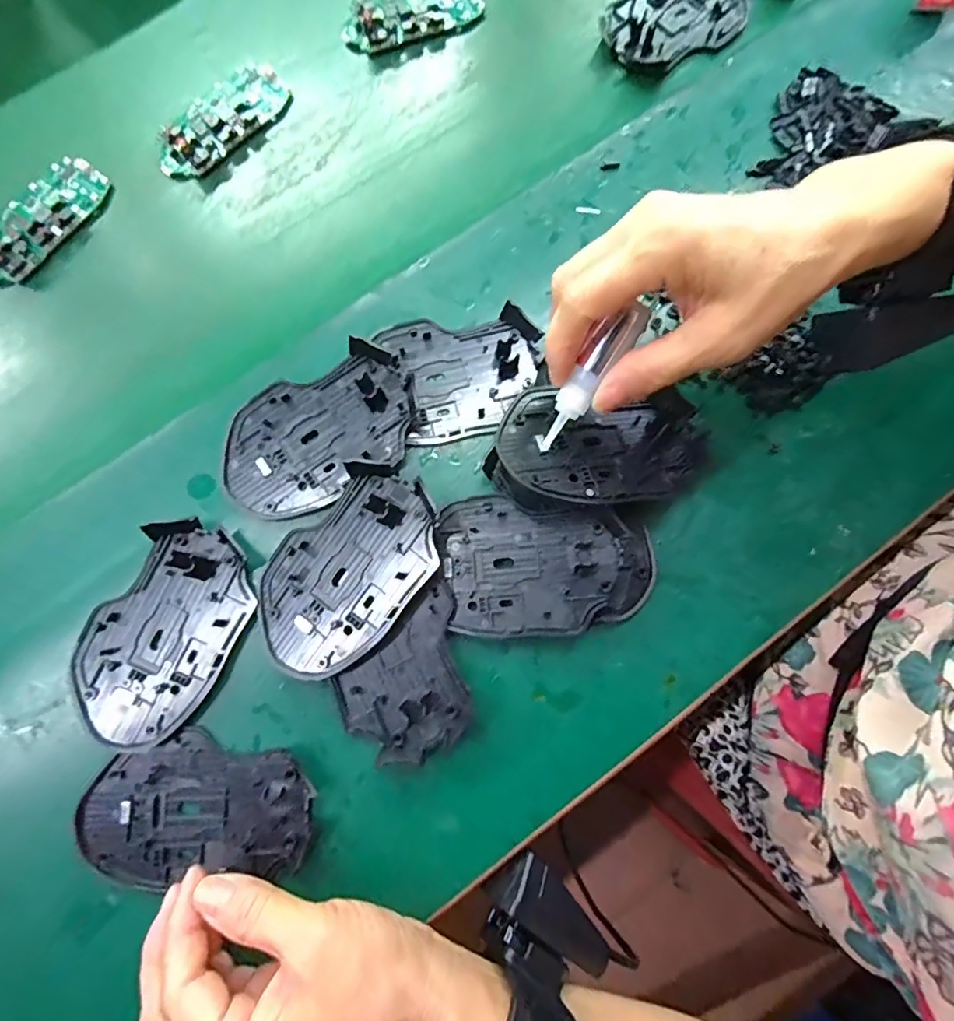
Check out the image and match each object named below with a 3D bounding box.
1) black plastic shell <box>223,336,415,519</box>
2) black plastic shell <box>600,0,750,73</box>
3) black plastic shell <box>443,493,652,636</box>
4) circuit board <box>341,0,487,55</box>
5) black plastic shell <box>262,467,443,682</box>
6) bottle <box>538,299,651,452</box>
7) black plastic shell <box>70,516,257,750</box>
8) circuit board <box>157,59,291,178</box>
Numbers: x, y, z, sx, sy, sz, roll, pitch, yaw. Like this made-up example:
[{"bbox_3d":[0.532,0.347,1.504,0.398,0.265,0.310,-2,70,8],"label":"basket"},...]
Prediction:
[{"bbox_3d":[-0.087,-0.043,0.295,0.110,0.016,0.070,-27,82,-3],"label":"black plastic shell"},{"bbox_3d":[0.141,-0.346,0.373,0.114,0.010,0.075,-39,82,-4],"label":"black plastic shell"},{"bbox_3d":[0.038,0.027,0.281,0.111,0.012,0.070,-3,81,1],"label":"black plastic shell"},{"bbox_3d":[-0.045,-0.345,0.373,0.098,0.011,0.044,-22,81,-2],"label":"circuit board"},{"bbox_3d":[-0.068,0.031,0.278,0.071,0.017,0.109,39,84,7],"label":"black plastic shell"},{"bbox_3d":[0.053,-0.063,0.257,0.016,0.013,0.079,38,118,8],"label":"bottle"},{"bbox_3d":[-0.163,0.061,0.276,0.072,0.010,0.109,28,83,5],"label":"black plastic shell"},{"bbox_3d":[-0.169,-0.259,0.355,0.048,0.010,0.098,40,81,9],"label":"circuit board"}]

